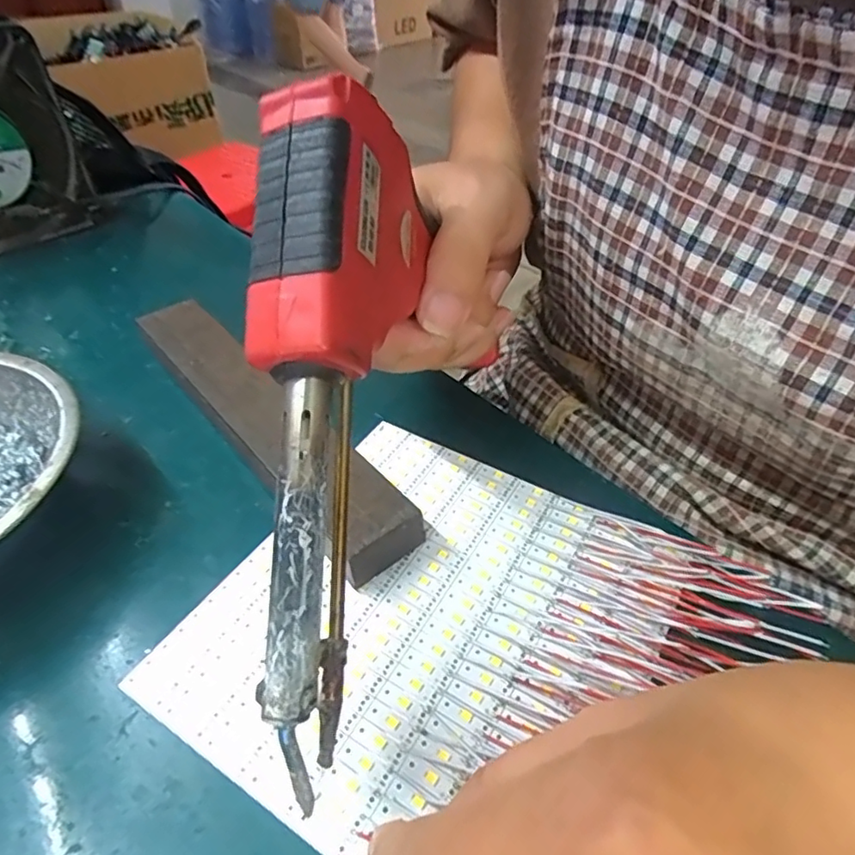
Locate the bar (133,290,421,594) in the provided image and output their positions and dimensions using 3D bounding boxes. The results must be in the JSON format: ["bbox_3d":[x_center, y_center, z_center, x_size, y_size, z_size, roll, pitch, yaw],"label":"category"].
[{"bbox_3d":[-0.074,-0.004,0.255,0.033,0.023,0.191,-32,52,-28],"label":"bar"}]

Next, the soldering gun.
[{"bbox_3d":[-0.027,-0.003,0.162,0.040,0.044,0.169,3,81,3],"label":"soldering gun"}]

